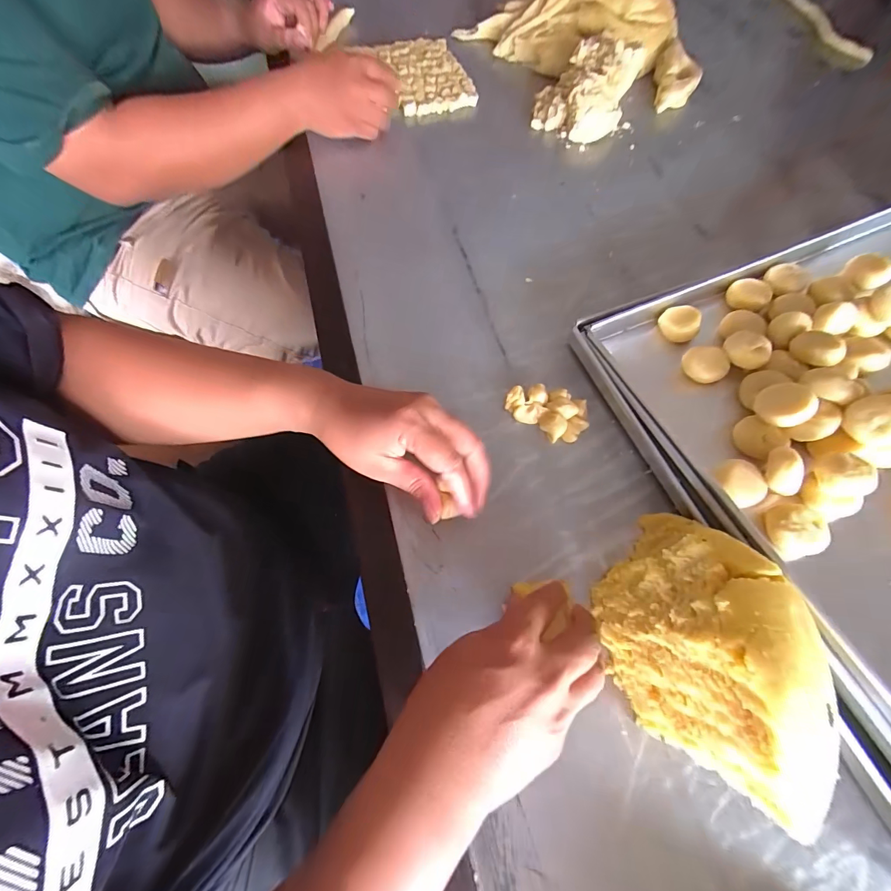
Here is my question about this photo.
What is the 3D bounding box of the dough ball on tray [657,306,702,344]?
[{"bbox_3d":[0.246,-0.129,0.416,0.034,0.033,0.038,15,67,5],"label":"dough ball on tray"}]

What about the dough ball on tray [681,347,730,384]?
[{"bbox_3d":[0.254,-0.077,0.388,0.034,0.030,0.039,-31,71,-13],"label":"dough ball on tray"}]

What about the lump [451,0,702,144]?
[{"bbox_3d":[0.219,-0.647,0.628,0.286,0.095,0.371,-23,69,-10],"label":"lump"}]

